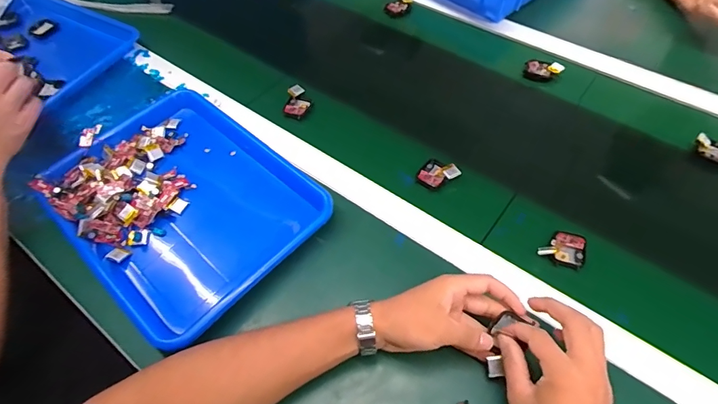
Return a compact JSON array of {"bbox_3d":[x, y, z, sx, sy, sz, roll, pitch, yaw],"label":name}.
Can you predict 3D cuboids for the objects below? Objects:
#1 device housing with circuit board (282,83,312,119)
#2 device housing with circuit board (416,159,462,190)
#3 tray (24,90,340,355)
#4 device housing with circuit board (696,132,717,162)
[{"bbox_3d":[-0.094,-0.156,0.663,0.038,0.020,0.052,13,57,13],"label":"device housing with circuit board"},{"bbox_3d":[0.107,-0.035,0.577,0.048,0.025,0.043,28,61,21],"label":"device housing with circuit board"},{"bbox_3d":[-0.221,-0.003,0.556,0.329,0.050,0.270,36,64,25],"label":"tray"},{"bbox_3d":[0.488,-0.075,0.583,0.049,0.025,0.027,35,64,24],"label":"device housing with circuit board"}]

